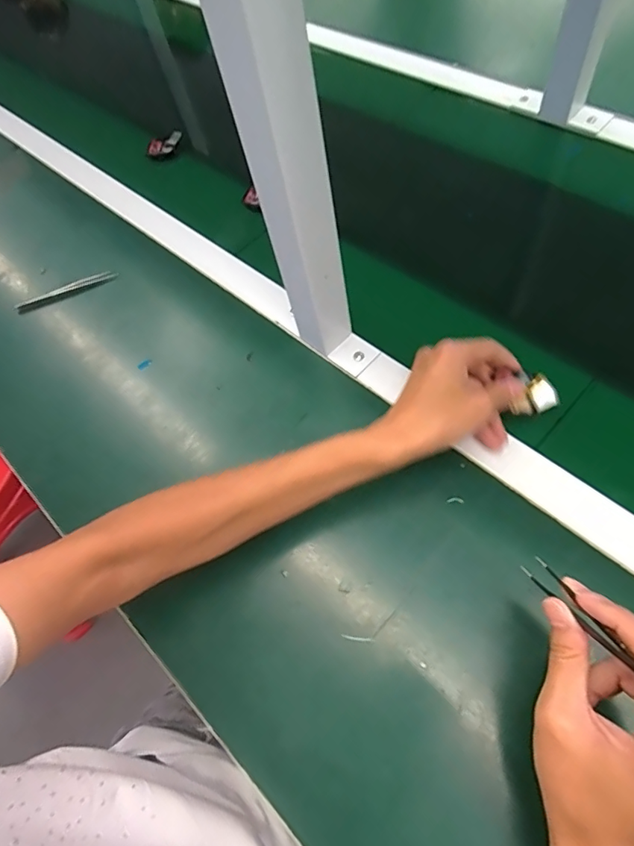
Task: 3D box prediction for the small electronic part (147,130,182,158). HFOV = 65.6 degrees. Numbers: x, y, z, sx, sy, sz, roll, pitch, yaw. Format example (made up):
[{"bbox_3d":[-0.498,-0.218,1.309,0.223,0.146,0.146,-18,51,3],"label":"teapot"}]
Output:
[{"bbox_3d":[-0.223,-0.409,0.723,0.055,0.022,0.026,-26,57,5],"label":"small electronic part"}]

